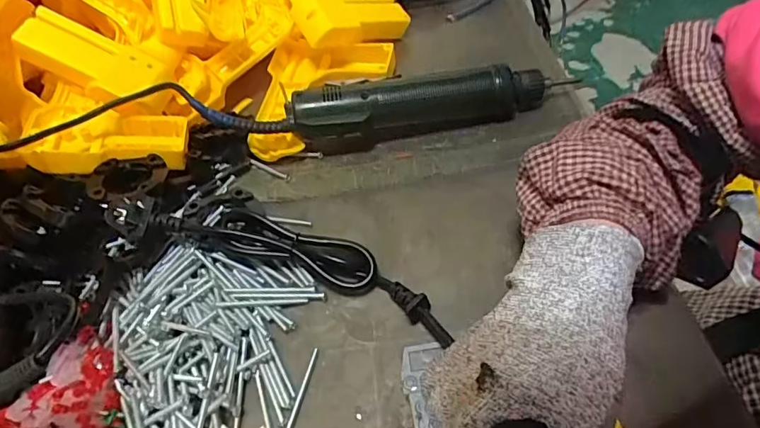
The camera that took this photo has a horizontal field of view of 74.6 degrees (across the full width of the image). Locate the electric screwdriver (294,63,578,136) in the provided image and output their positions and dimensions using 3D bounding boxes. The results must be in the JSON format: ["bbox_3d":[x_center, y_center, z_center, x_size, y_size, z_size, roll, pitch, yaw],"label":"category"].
[{"bbox_3d":[0.041,-0.097,0.434,0.233,0.053,0.046,-13,51,-3],"label":"electric screwdriver"}]

